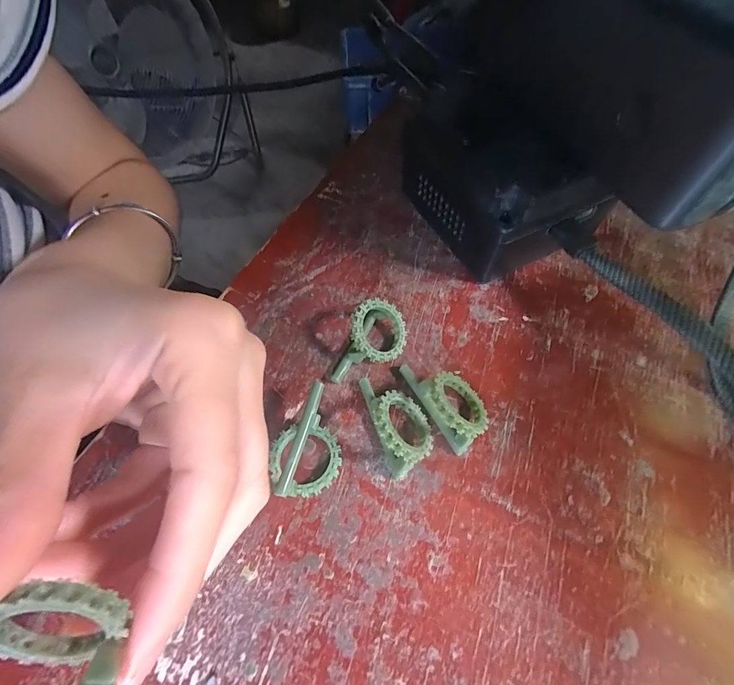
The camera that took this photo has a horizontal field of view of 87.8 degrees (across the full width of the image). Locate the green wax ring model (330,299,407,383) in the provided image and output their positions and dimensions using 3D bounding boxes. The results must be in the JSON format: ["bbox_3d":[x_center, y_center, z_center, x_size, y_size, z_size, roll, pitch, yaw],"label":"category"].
[{"bbox_3d":[0.003,0.000,0.156,0.021,0.019,0.037,22,63,13],"label":"green wax ring model"}]

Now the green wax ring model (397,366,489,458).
[{"bbox_3d":[0.031,0.019,0.145,0.020,0.019,0.039,-30,64,-15],"label":"green wax ring model"}]

